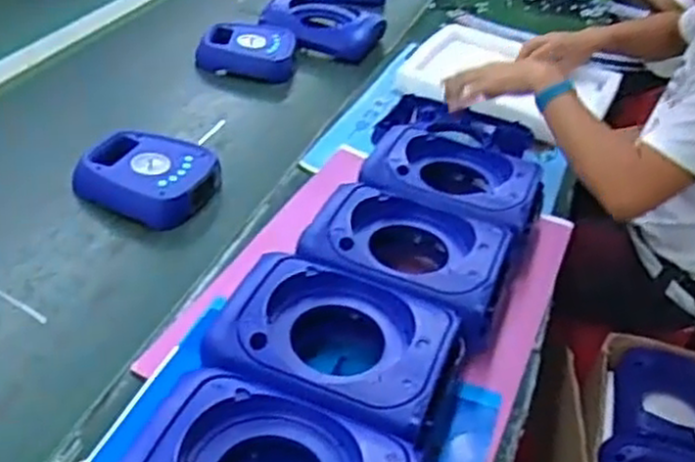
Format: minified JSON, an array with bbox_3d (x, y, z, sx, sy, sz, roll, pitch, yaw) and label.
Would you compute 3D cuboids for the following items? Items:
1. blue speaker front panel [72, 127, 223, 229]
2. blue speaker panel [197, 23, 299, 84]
[{"bbox_3d":[-0.260,-0.076,1.024,0.159,0.053,0.138,18,39,14],"label":"blue speaker front panel"},{"bbox_3d":[-0.174,-0.315,1.344,0.175,0.064,0.108,9,37,-3],"label":"blue speaker panel"}]

